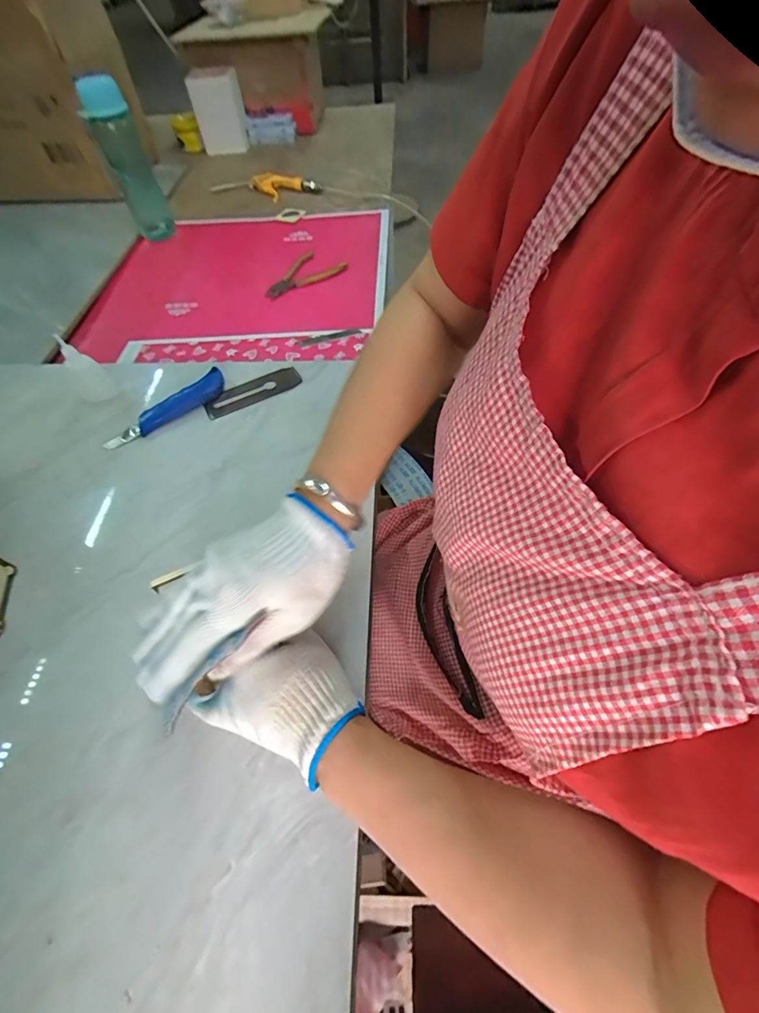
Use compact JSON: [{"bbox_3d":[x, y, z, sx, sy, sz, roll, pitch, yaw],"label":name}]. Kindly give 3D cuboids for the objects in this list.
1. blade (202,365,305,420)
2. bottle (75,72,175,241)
[{"bbox_3d":[-0.171,-0.155,0.574,0.131,0.005,0.046,-30,60,-17],"label":"blade"},{"bbox_3d":[-0.464,-0.635,0.794,0.070,0.278,0.091,39,76,10],"label":"bottle"}]

